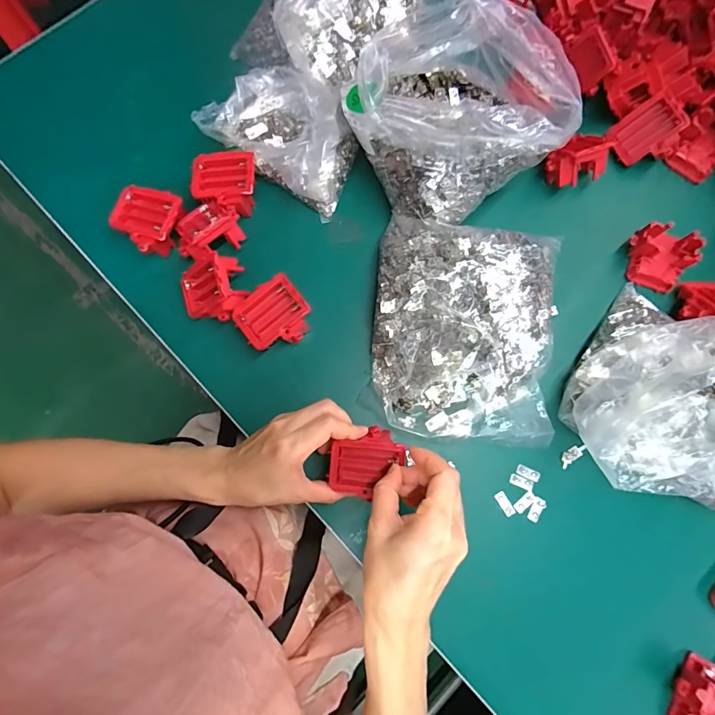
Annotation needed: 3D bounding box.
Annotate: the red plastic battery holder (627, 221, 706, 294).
[{"bbox_3d":[0.319,-0.105,0.444,0.060,0.039,0.053,21,78,3],"label":"red plastic battery holder"}]

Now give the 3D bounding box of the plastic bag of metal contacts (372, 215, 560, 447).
[{"bbox_3d":[0.104,-0.028,0.414,0.179,0.054,0.208,9,78,1],"label":"plastic bag of metal contacts"}]

